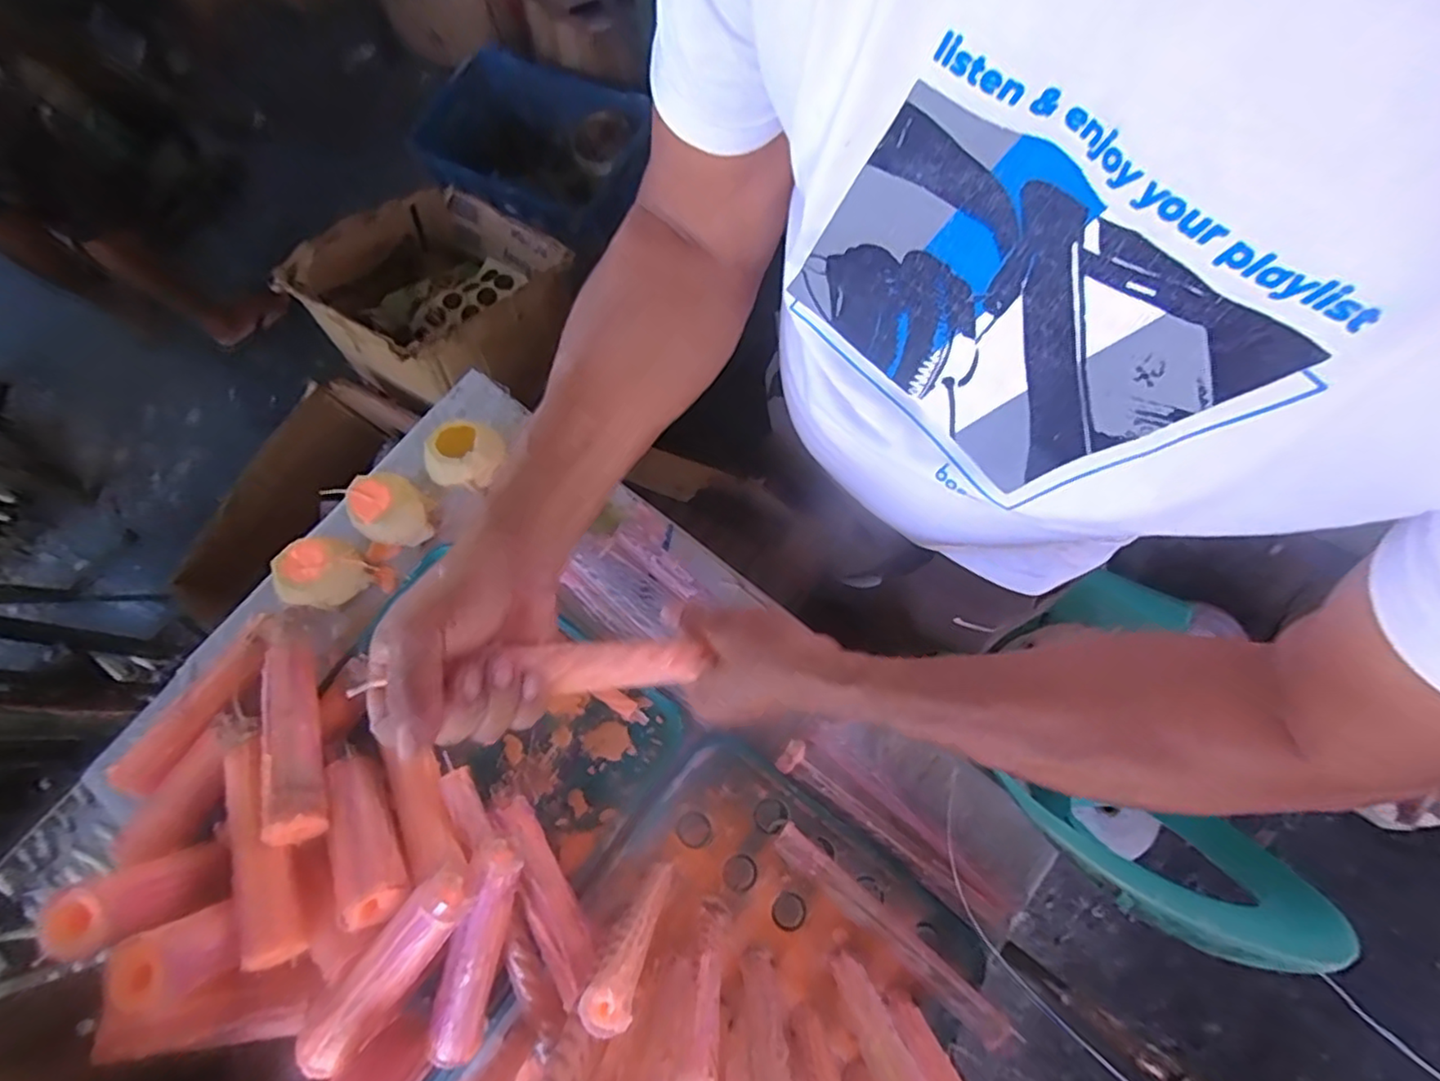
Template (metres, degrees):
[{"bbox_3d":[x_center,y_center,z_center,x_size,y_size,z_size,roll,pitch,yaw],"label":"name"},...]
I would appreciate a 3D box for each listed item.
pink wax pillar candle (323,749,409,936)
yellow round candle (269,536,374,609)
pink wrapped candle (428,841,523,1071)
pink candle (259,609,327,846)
[{"bbox_3d":[-0.331,0.266,0.588,0.055,0.041,0.157,-28,59,-6],"label":"pink wax pillar candle"},{"bbox_3d":[-0.428,0.036,0.682,0.066,0.065,0.075,12,74,6],"label":"yellow round candle"},{"bbox_3d":[-0.219,0.370,0.561,0.040,0.033,0.216,18,98,8],"label":"pink wrapped candle"},{"bbox_3d":[-0.422,0.171,0.628,0.046,0.046,0.246,-26,54,-5],"label":"pink candle"}]

